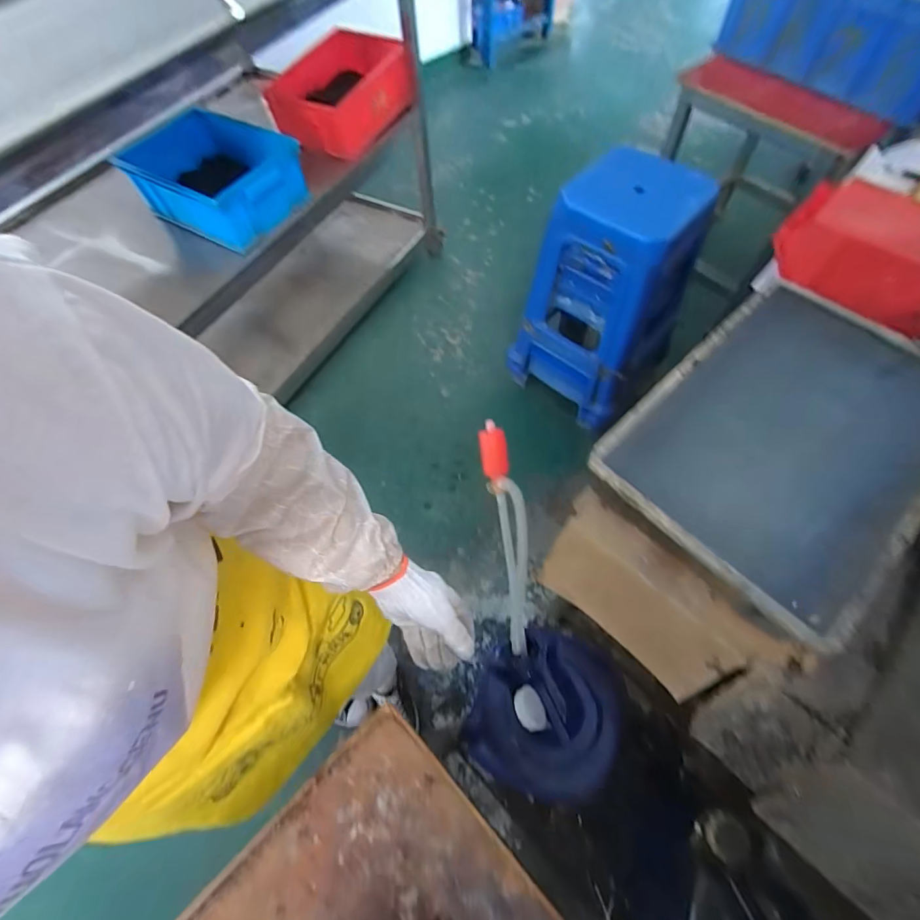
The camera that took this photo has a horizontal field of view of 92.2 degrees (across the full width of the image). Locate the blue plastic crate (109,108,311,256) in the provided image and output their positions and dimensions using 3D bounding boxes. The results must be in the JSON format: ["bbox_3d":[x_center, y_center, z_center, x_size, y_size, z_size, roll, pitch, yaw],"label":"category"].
[{"bbox_3d":[-0.691,-0.795,1.249,0.481,0.150,0.320,21,65,13],"label":"blue plastic crate"}]

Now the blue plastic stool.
[{"bbox_3d":[0.405,-0.465,1.283,0.396,0.612,0.308,36,69,19],"label":"blue plastic stool"}]

